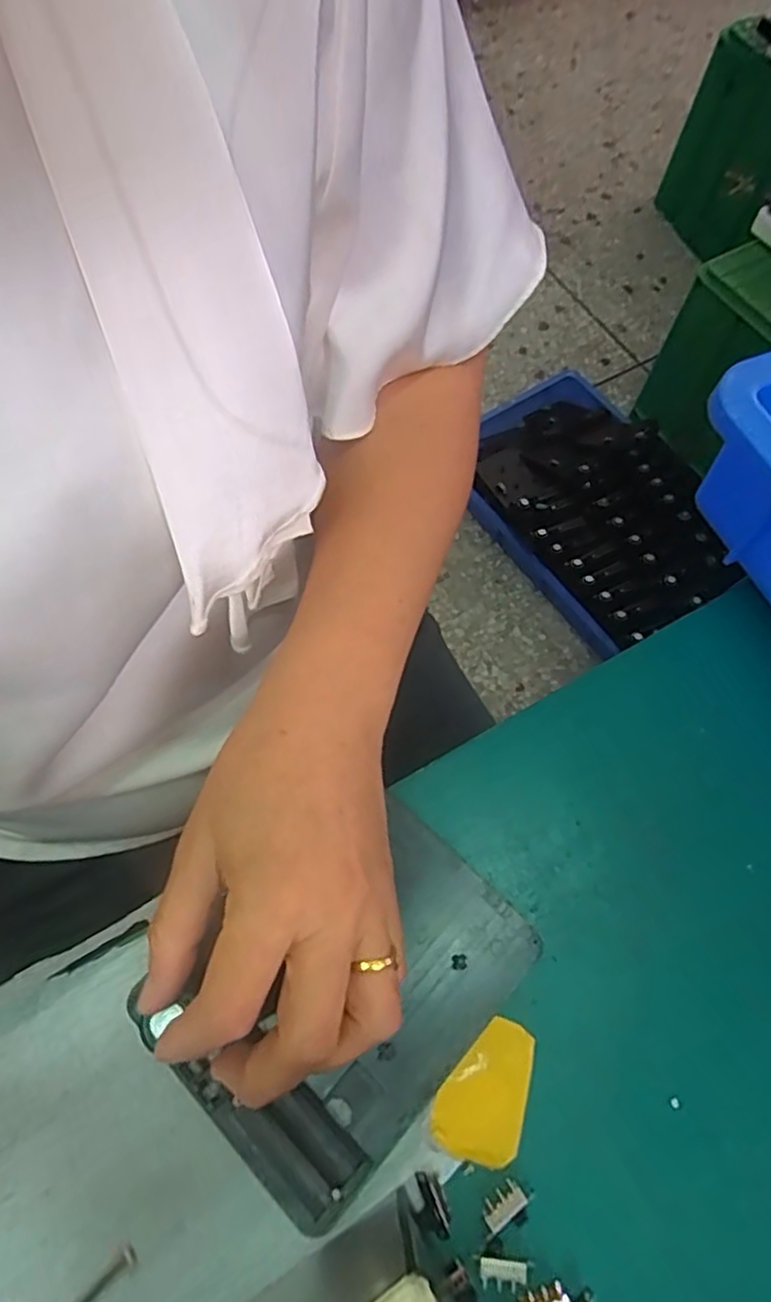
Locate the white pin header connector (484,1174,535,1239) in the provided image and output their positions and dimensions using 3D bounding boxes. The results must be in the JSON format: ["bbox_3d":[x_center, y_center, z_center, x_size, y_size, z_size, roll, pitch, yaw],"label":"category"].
[{"bbox_3d":[0.044,0.200,0.240,0.020,0.004,0.013,-34,70,-16],"label":"white pin header connector"}]

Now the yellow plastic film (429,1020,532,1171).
[{"bbox_3d":[0.038,0.168,0.258,0.033,0.004,0.047,19,65,1],"label":"yellow plastic film"}]

